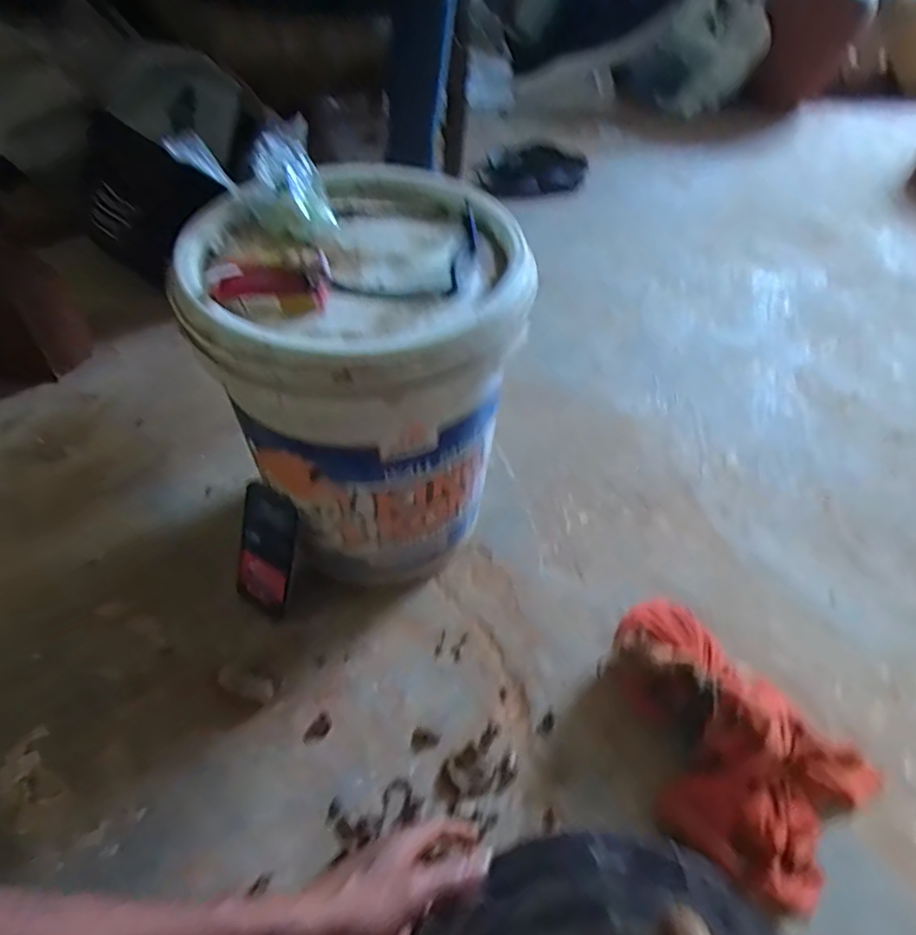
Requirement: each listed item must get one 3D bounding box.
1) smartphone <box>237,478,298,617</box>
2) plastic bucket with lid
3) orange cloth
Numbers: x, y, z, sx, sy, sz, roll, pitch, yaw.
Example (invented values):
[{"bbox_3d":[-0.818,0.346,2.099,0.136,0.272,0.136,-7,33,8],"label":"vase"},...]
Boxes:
[{"bbox_3d":[-0.212,0.091,0.654,0.058,0.151,0.014,11,18,6],"label":"smartphone"},{"bbox_3d":[-0.097,-0.079,0.654,0.281,0.364,0.297,2,51,-3],"label":"plastic bucket with lid"},{"bbox_3d":[0.264,0.274,0.576,0.272,0.085,0.180,33,56,22],"label":"orange cloth"}]

